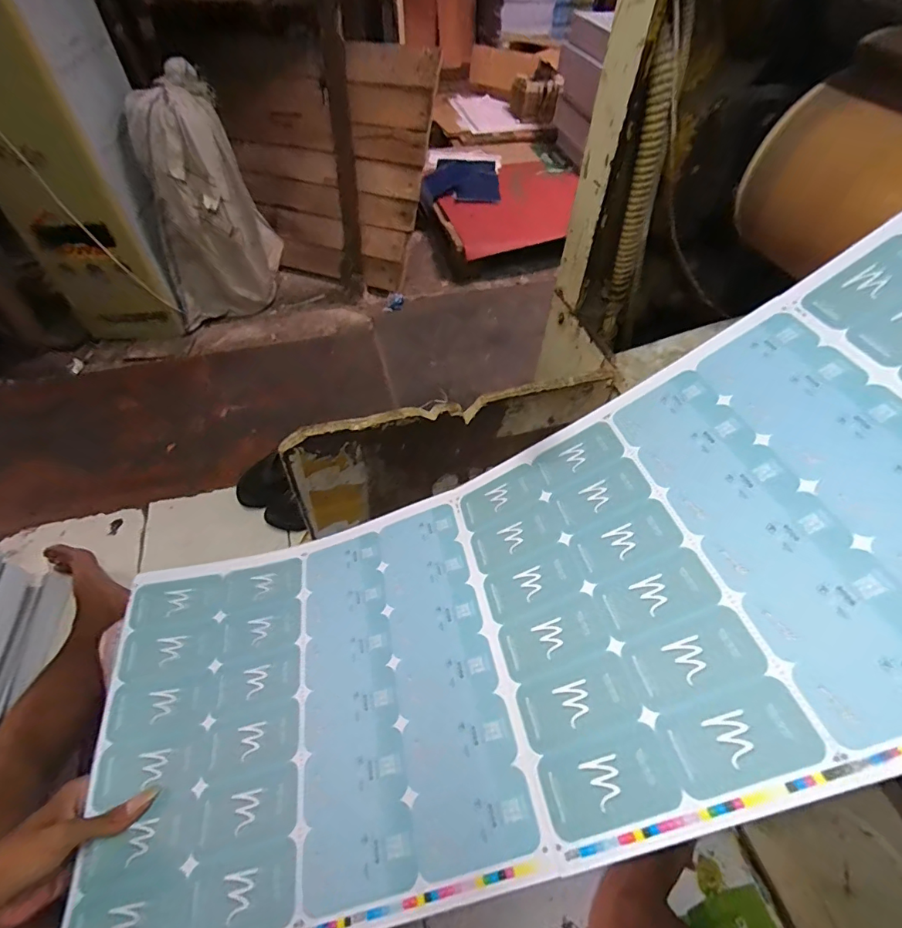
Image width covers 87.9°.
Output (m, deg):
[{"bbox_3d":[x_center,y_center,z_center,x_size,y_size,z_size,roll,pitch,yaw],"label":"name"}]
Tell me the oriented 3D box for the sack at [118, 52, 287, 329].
[{"bbox_3d":[-0.685,-0.740,1.332,0.214,0.565,0.357,2,53,1],"label":"sack"}]

